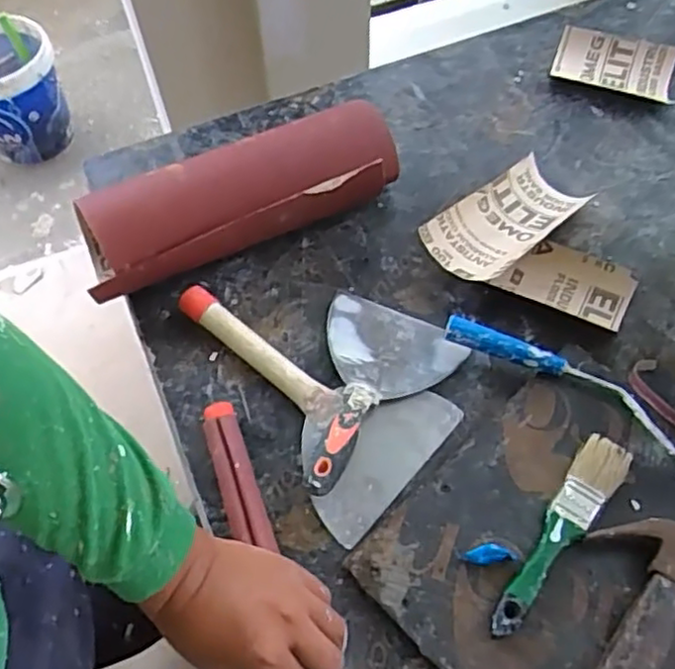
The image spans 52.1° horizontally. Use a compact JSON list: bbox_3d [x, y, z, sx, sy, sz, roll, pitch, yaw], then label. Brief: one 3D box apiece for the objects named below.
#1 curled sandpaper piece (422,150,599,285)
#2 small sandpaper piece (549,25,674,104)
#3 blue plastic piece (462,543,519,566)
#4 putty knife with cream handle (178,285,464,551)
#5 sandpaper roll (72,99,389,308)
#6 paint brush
[{"bbox_3d":[0.177,-0.115,0.714,0.185,0.043,0.092,-37,65,-18],"label":"curled sandpaper piece"},{"bbox_3d":[0.342,-0.335,0.850,0.141,0.023,0.082,18,61,13],"label":"small sandpaper piece"},{"bbox_3d":[0.117,0.170,0.534,0.041,0.011,0.014,-7,58,13],"label":"blue plastic piece"},{"bbox_3d":[-0.039,0.043,0.634,0.270,0.033,0.152,36,67,21],"label":"putty knife with cream handle"},{"bbox_3d":[-0.094,-0.131,0.705,0.321,0.096,0.088,-23,61,-11],"label":"sandpaper roll"},{"bbox_3d":[0.178,0.159,0.547,0.037,0.017,0.184,30,65,18],"label":"paint brush"}]

